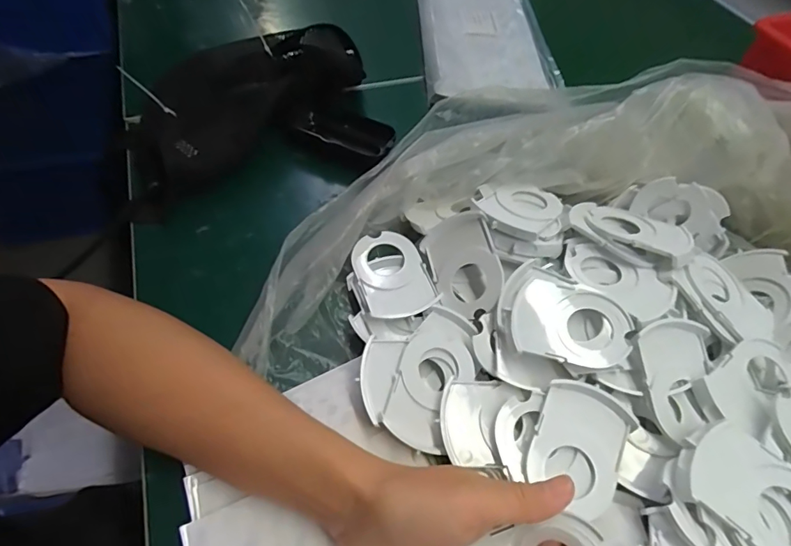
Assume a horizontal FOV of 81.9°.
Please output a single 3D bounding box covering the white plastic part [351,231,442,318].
[{"bbox_3d":[-0.002,0.000,0.356,0.055,0.008,0.076,-15,58,-15],"label":"white plastic part"}]

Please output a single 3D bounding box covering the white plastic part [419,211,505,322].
[{"bbox_3d":[0.050,-0.005,0.346,0.055,0.013,0.078,-29,67,31],"label":"white plastic part"}]

